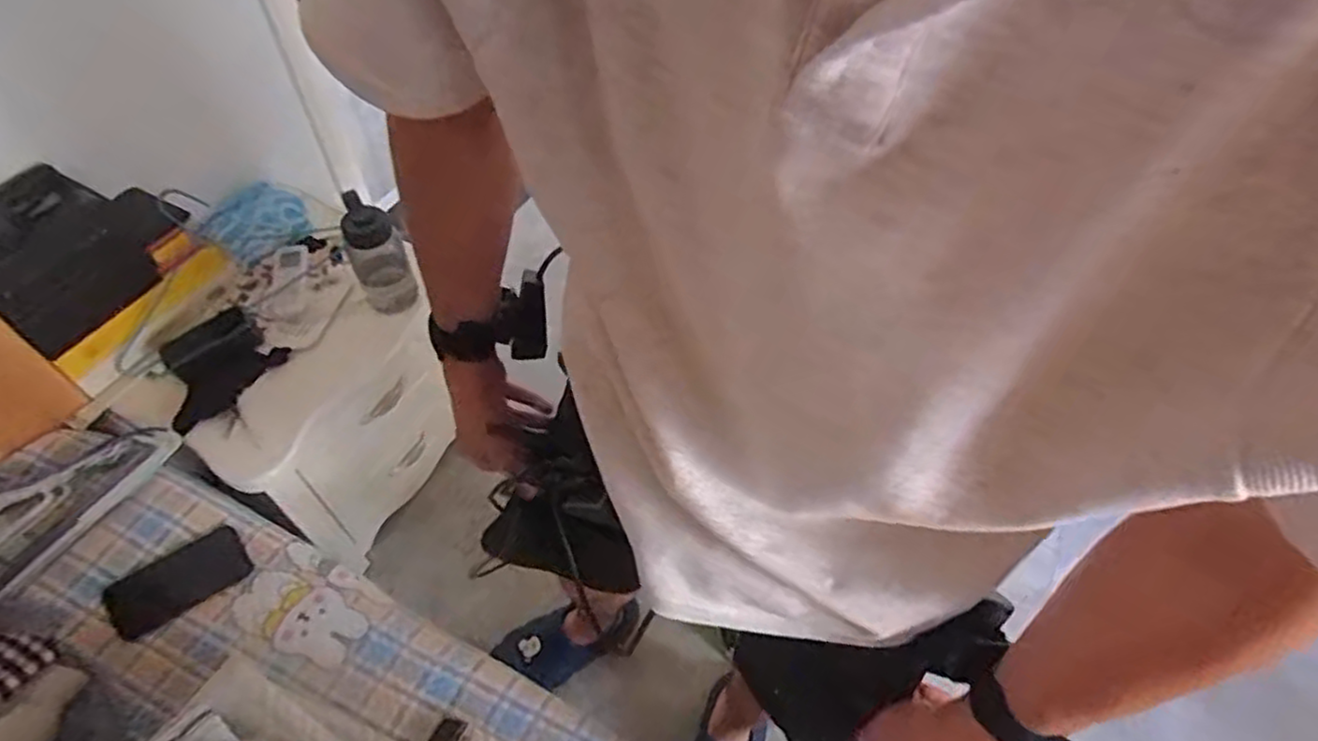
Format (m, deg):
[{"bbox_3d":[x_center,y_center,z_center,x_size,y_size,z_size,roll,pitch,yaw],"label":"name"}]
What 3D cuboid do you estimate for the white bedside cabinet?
[{"bbox_3d":[-0.601,0.080,1.264,0.282,0.430,0.398,24,58,16],"label":"white bedside cabinet"}]

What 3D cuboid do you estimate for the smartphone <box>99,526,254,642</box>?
[{"bbox_3d":[-0.629,0.278,0.908,0.160,0.005,0.088,-31,66,-28],"label":"smartphone"}]

